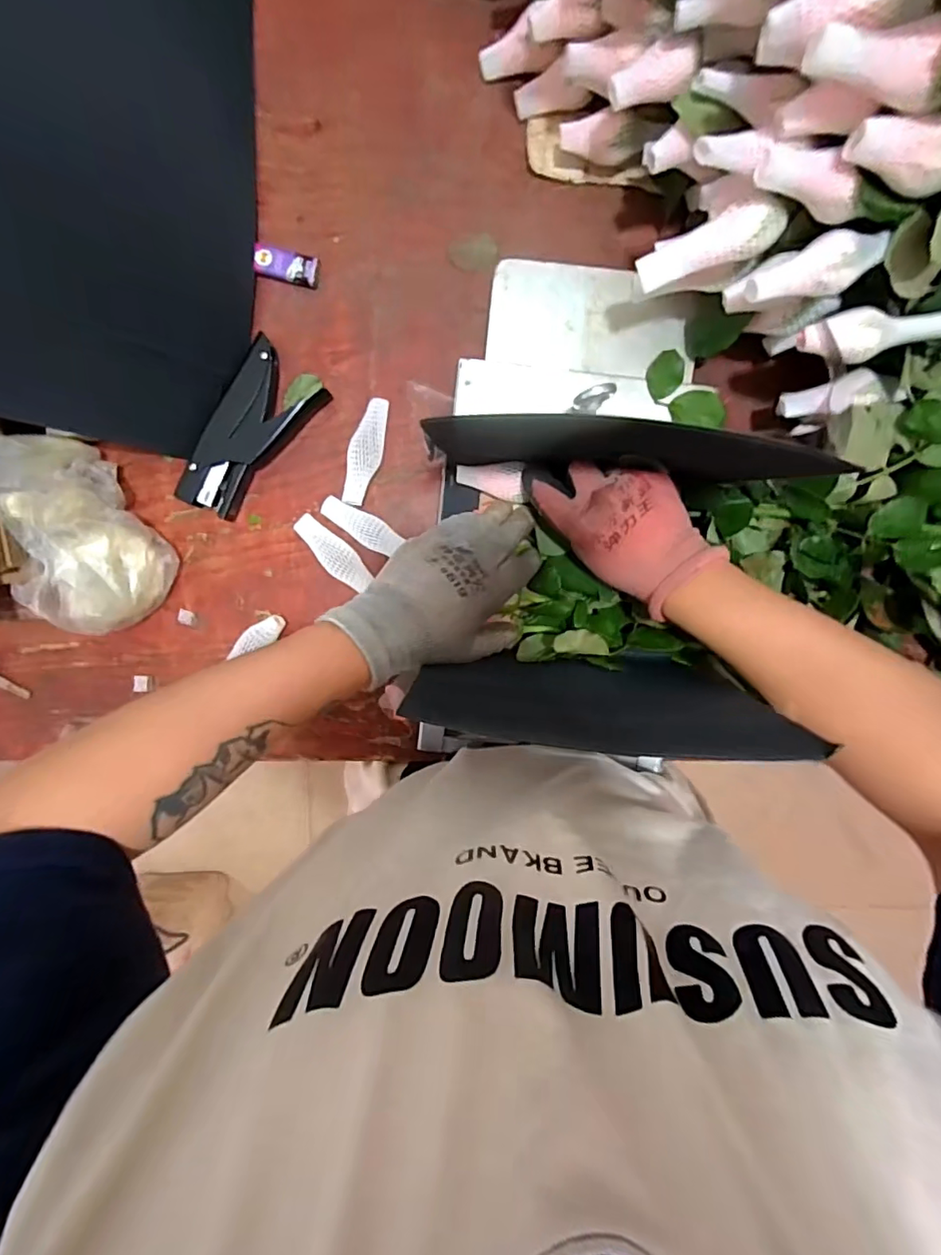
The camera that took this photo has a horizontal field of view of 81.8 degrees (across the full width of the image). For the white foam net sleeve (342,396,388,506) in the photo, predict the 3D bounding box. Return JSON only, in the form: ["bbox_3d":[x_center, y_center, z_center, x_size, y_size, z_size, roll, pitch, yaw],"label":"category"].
[{"bbox_3d":[-0.090,-0.151,0.469,0.027,0.017,0.089,16,96,-1],"label":"white foam net sleeve"}]

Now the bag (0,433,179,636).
[{"bbox_3d":[-0.315,-0.071,0.417,0.121,0.145,0.131,24,96,-1],"label":"bag"}]

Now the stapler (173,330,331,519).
[{"bbox_3d":[-0.193,-0.165,0.465,0.065,0.026,0.143,40,95,-3],"label":"stapler"}]

